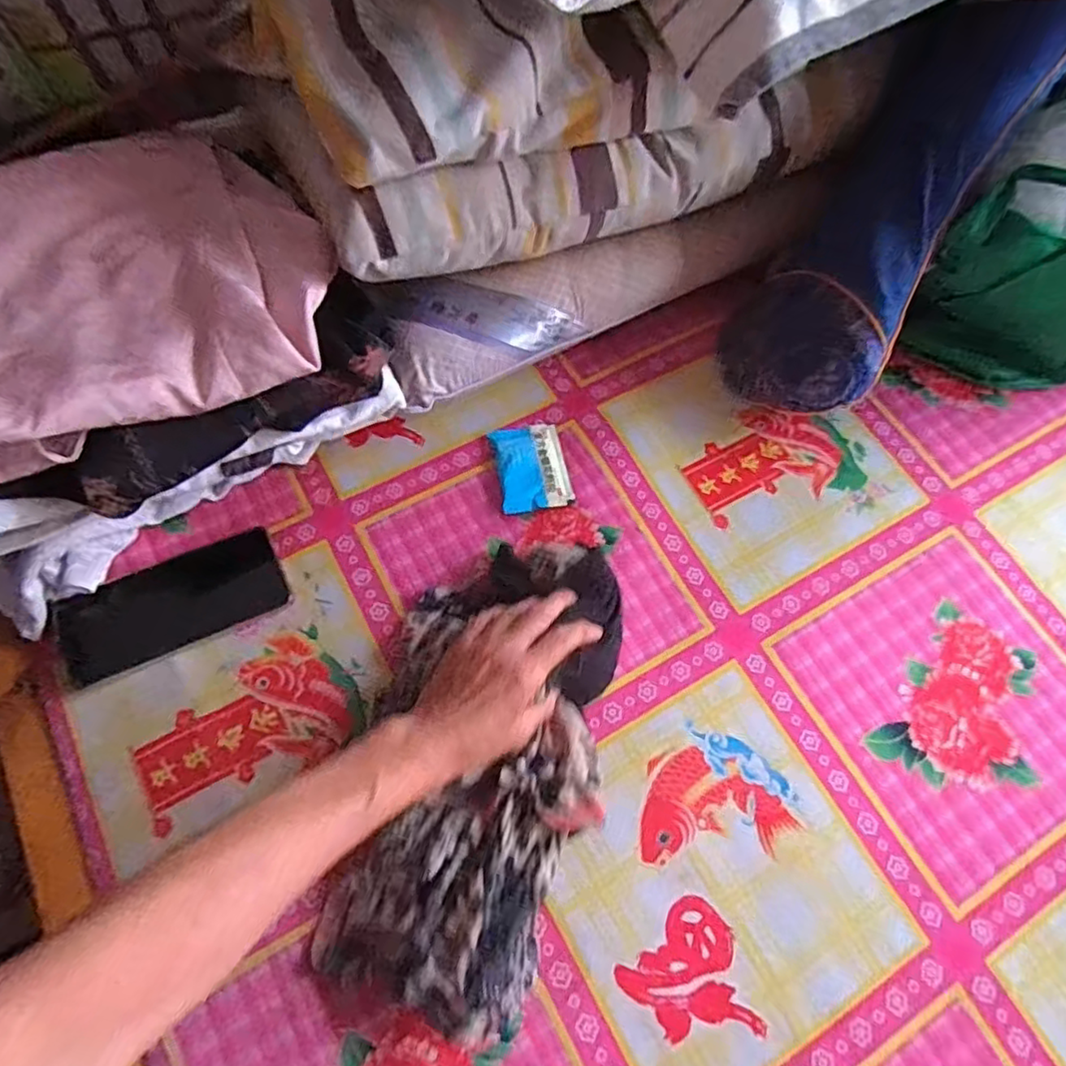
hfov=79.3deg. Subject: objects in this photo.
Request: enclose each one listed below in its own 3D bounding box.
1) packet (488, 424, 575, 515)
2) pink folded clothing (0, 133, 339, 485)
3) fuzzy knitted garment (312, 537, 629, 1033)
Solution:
[{"bbox_3d":[-0.001,-0.060,0.580,0.062,0.009,0.085,-8,69,-5],"label":"packet"},{"bbox_3d":[-0.322,-0.187,0.447,0.336,0.069,0.259,-19,71,-10],"label":"pink folded clothing"},{"bbox_3d":[-0.037,0.155,0.465,0.165,0.049,0.324,15,67,4],"label":"fuzzy knitted garment"}]

